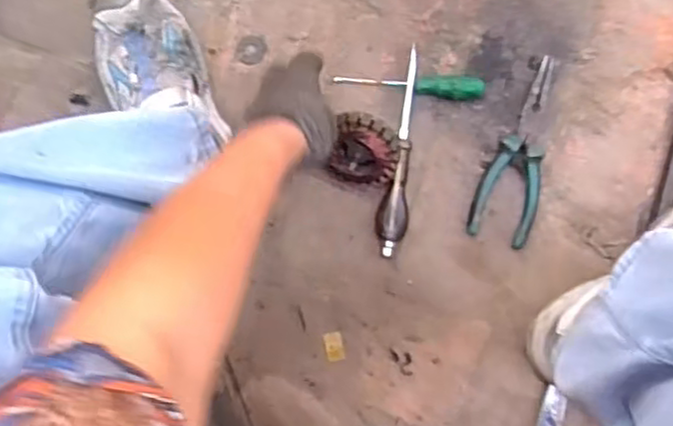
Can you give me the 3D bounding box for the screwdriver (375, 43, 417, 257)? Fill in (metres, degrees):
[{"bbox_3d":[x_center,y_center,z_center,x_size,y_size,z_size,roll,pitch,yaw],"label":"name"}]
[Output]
[{"bbox_3d":[0.066,-0.058,0.697,0.030,0.028,0.201,8,90,3],"label":"screwdriver"}]

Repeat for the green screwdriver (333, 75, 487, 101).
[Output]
[{"bbox_3d":[0.073,-0.126,0.697,0.148,0.023,0.024,1,89,3],"label":"green screwdriver"}]

